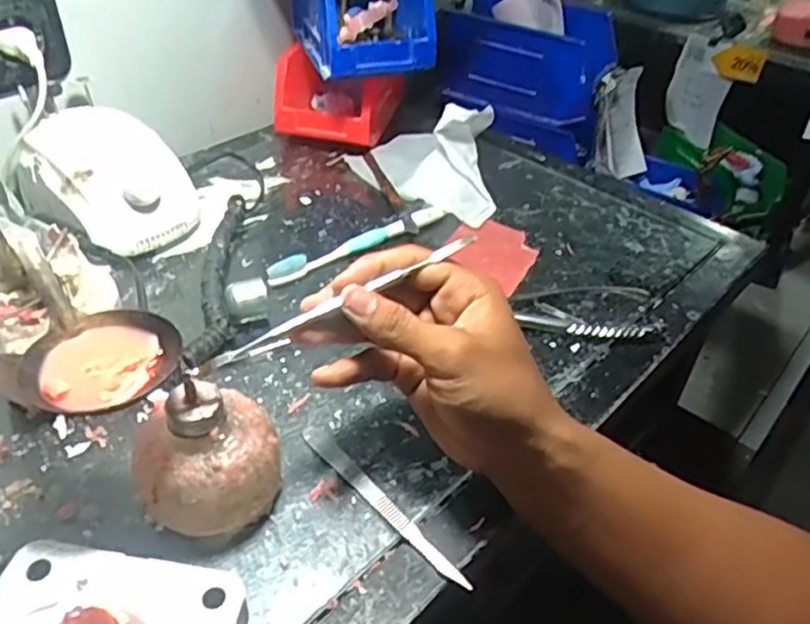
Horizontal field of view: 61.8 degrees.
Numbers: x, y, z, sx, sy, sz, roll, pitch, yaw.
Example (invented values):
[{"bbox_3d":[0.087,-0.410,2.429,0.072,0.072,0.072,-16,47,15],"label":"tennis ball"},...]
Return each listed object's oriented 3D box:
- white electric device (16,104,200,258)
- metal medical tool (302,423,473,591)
[{"bbox_3d":[-0.250,-0.107,0.568,0.137,0.078,0.113,34,49,31],"label":"white electric device"},{"bbox_3d":[-0.015,0.109,0.390,0.014,0.004,0.139,-27,49,-31],"label":"metal medical tool"}]

